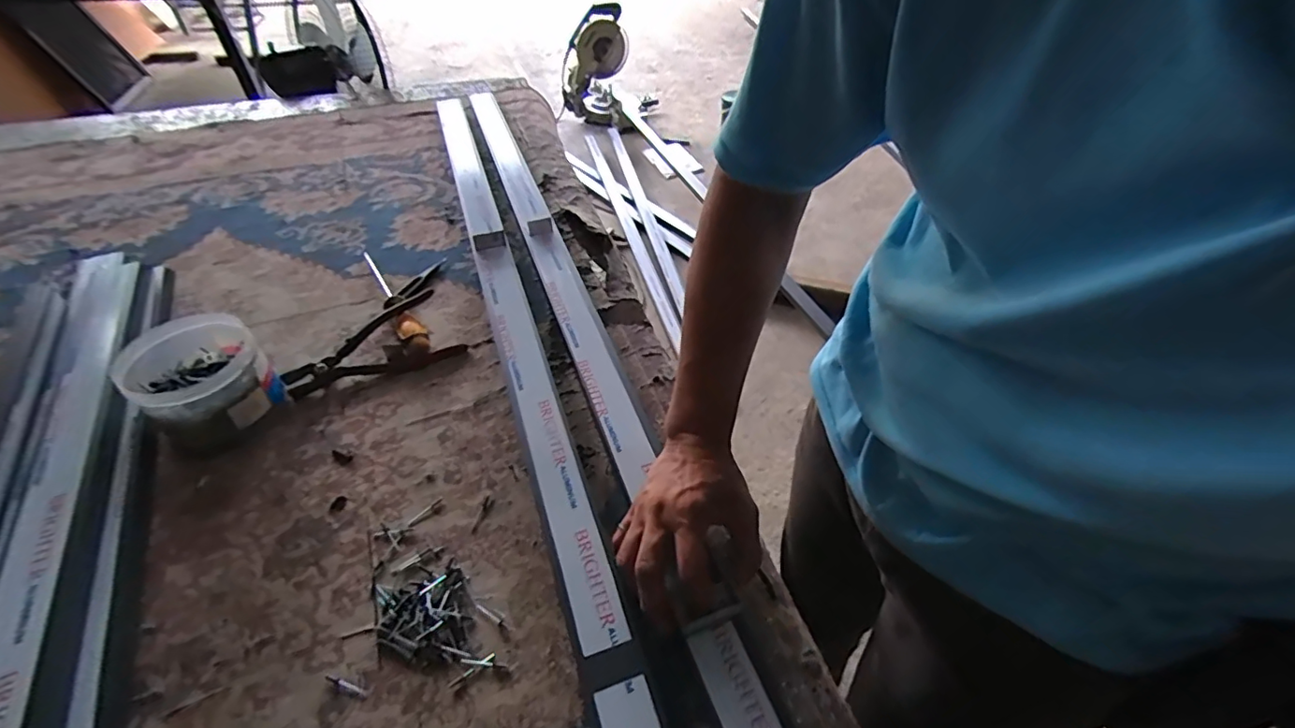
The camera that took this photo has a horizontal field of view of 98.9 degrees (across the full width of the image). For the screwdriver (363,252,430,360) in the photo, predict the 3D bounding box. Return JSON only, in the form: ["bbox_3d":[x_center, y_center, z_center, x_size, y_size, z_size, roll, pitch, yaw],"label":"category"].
[{"bbox_3d":[-0.334,-0.088,0.719,0.030,0.029,0.256,-26,51,-23],"label":"screwdriver"}]

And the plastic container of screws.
[{"bbox_3d":[-0.454,0.021,0.573,0.107,0.091,0.114,30,53,26],"label":"plastic container of screws"}]

